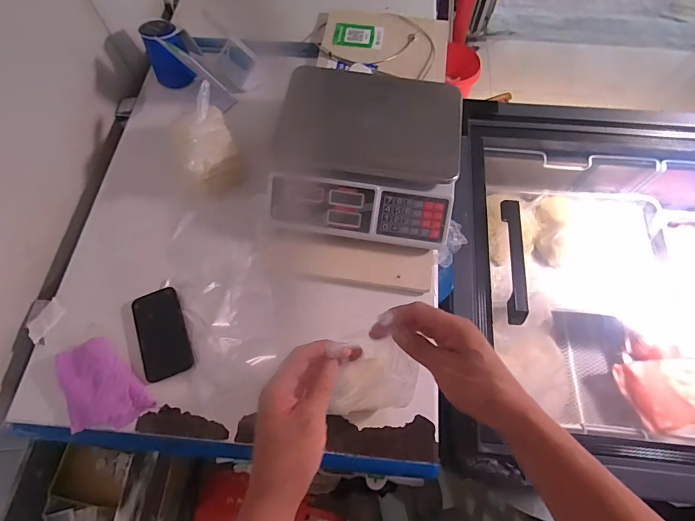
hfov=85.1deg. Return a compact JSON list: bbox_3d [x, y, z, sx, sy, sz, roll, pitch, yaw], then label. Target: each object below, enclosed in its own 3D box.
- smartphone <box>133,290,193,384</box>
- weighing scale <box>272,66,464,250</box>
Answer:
[{"bbox_3d":[-0.316,0.121,0.642,0.076,0.005,0.151,-21,68,-8],"label":"smartphone"},{"bbox_3d":[0.034,-0.194,0.696,0.325,0.093,0.295,8,67,4],"label":"weighing scale"}]

